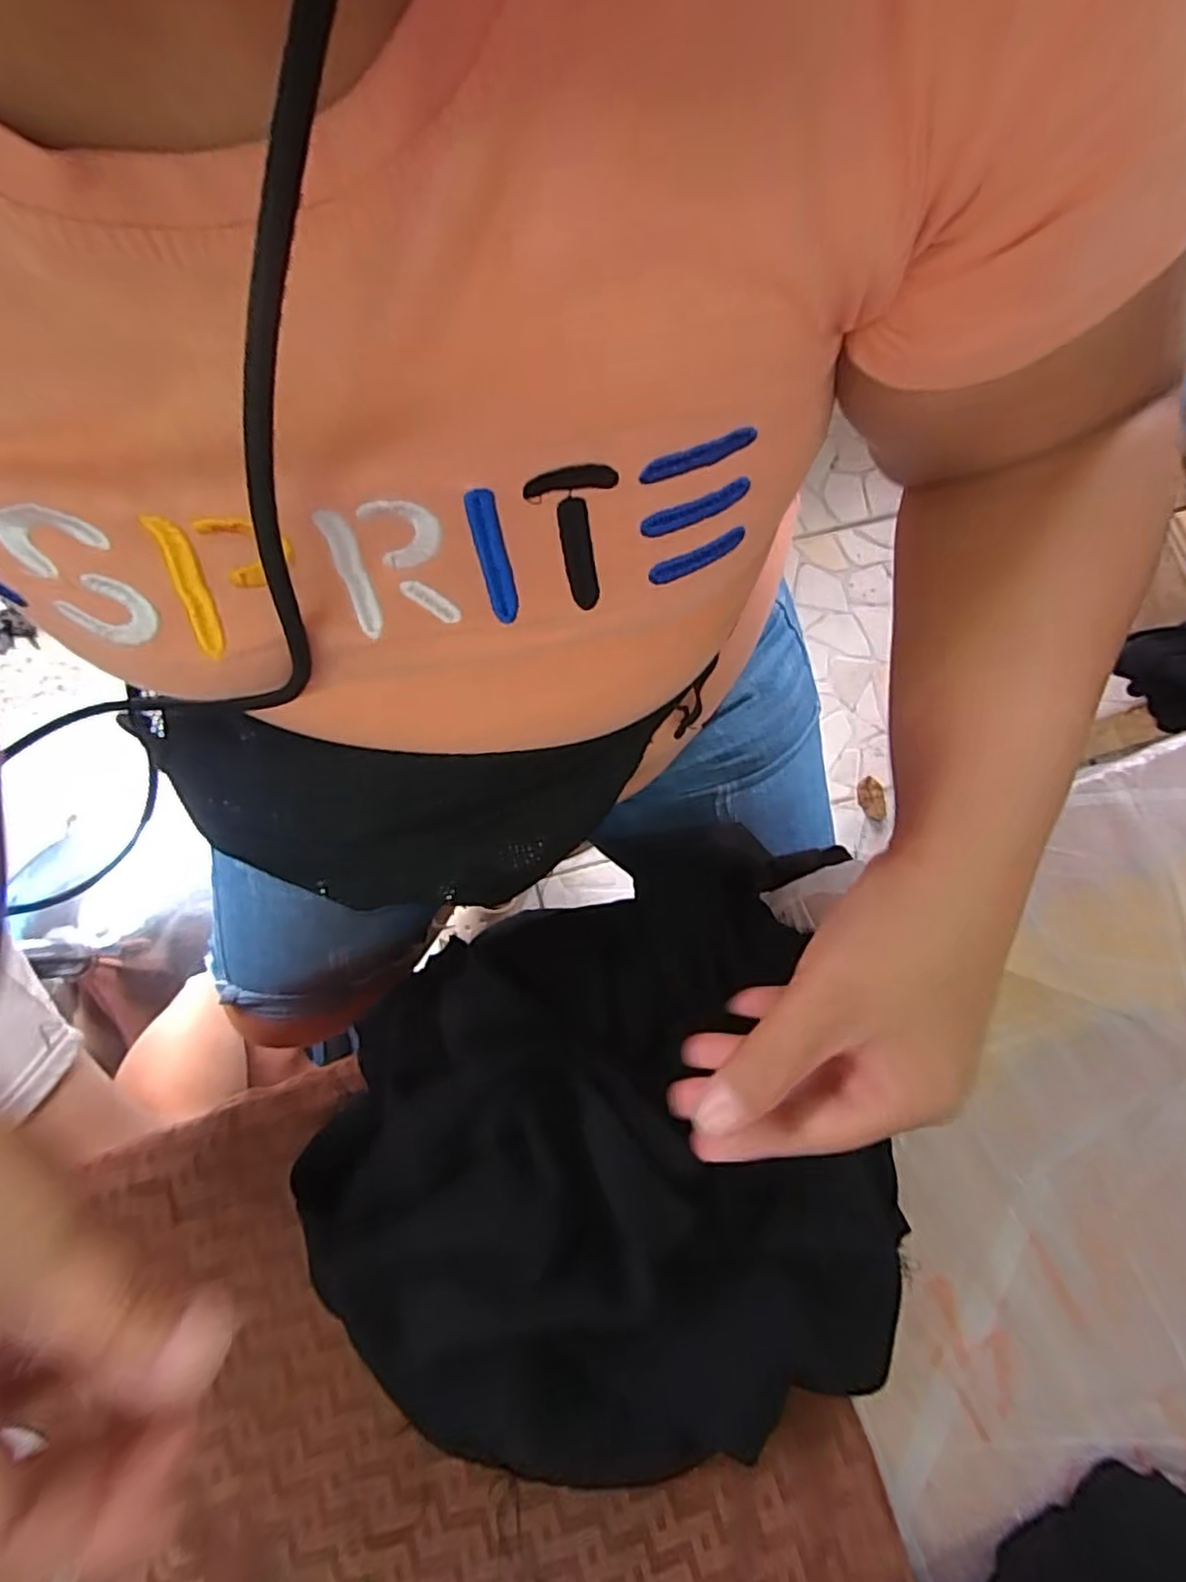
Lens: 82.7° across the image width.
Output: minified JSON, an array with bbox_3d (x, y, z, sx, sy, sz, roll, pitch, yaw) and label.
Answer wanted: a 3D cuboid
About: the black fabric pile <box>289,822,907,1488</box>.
[{"bbox_3d":[0.008,0.143,0.281,0.229,0.092,0.232,-15,78,-4],"label":"black fabric pile"}]

